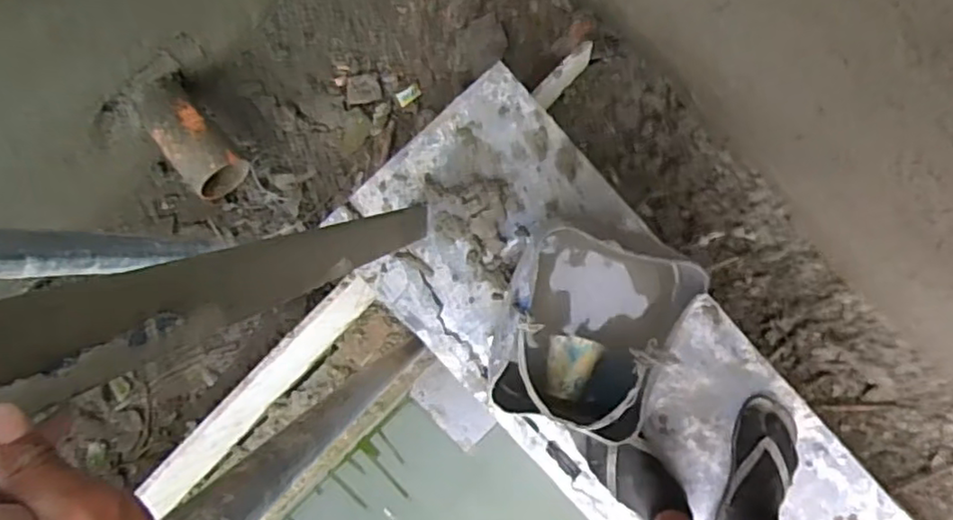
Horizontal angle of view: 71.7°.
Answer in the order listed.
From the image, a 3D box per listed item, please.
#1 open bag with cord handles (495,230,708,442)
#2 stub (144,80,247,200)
[{"bbox_3d":[0.168,0.106,0.987,0.248,0.201,0.257,17,91,4],"label":"open bag with cord handles"},{"bbox_3d":[-0.570,-0.239,1.344,0.118,0.137,0.238,-40,87,3],"label":"stub"}]

